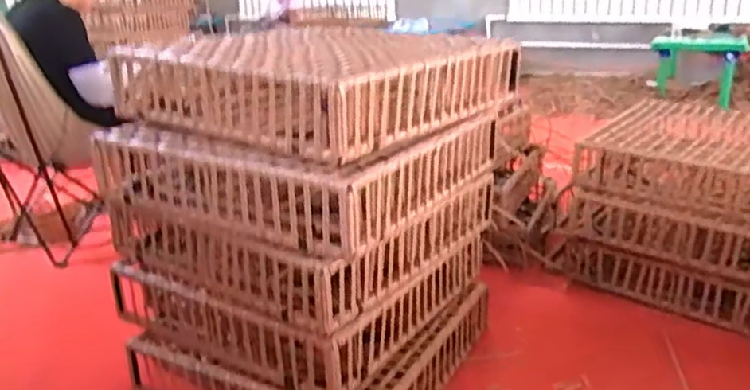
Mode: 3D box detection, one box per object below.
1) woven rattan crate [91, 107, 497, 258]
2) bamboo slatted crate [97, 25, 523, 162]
[{"bbox_3d":[-0.137,-0.085,1.364,0.623,0.150,0.606,12,23,32],"label":"woven rattan crate"},{"bbox_3d":[-0.113,-0.250,1.352,0.605,0.151,0.588,13,23,35],"label":"bamboo slatted crate"}]

